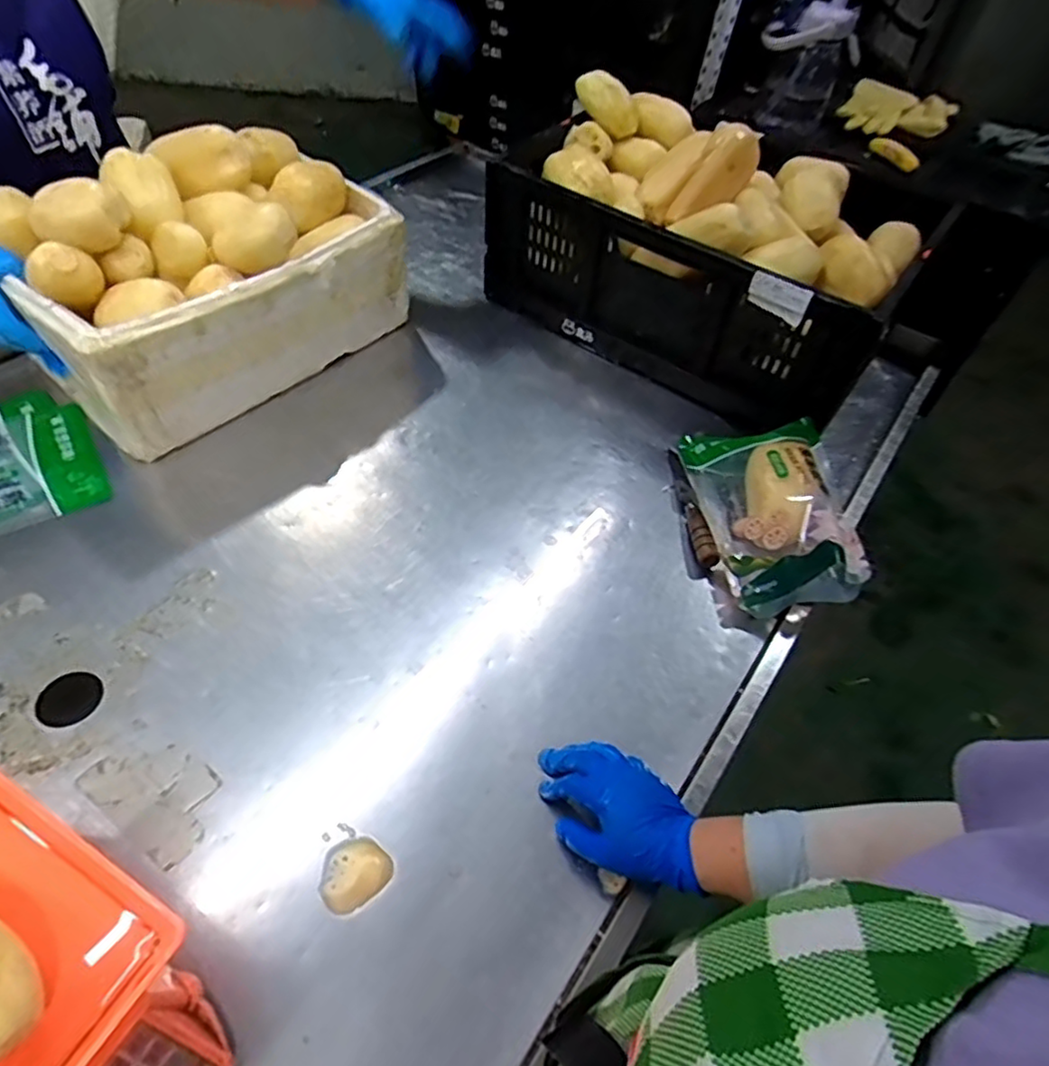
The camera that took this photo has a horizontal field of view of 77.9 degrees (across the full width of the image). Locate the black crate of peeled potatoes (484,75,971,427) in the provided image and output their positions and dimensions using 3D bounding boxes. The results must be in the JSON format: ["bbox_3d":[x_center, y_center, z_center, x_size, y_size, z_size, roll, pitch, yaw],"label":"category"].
[{"bbox_3d":[0.298,-0.467,1.040,0.592,0.266,0.420,32,56,19],"label":"black crate of peeled potatoes"}]

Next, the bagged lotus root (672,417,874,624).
[{"bbox_3d":[0.317,-0.043,0.818,0.182,0.085,0.295,-2,52,-6],"label":"bagged lotus root"}]

